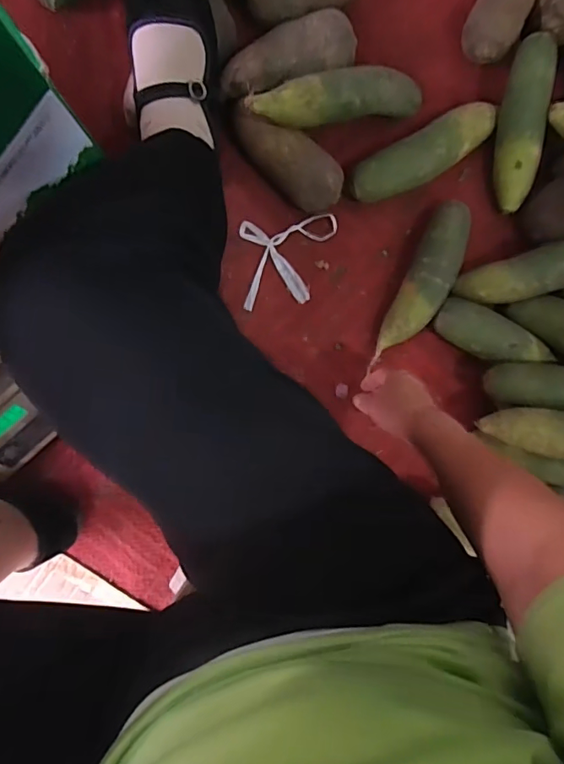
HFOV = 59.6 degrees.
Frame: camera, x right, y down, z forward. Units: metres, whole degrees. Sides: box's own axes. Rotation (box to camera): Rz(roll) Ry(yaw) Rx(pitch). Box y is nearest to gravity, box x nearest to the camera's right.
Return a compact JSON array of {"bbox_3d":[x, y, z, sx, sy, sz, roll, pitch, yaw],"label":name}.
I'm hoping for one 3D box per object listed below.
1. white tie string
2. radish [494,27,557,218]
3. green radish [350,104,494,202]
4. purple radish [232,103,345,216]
[{"bbox_3d":[0.011,-0.154,0.630,0.122,0.005,0.109,-5,96,-4],"label":"white tie string"},{"bbox_3d":[0.295,-0.315,0.609,0.045,0.051,0.189,-3,115,-4],"label":"radish"},{"bbox_3d":[0.173,-0.280,0.603,0.189,0.044,0.056,-32,97,-1],"label":"green radish"},{"bbox_3d":[0.005,-0.269,0.598,0.150,0.062,0.059,38,92,-7],"label":"purple radish"}]

